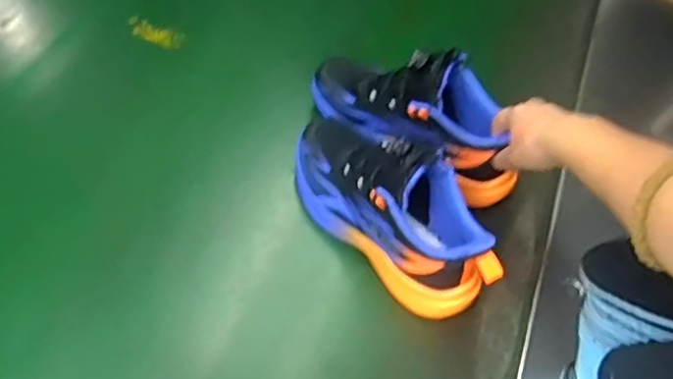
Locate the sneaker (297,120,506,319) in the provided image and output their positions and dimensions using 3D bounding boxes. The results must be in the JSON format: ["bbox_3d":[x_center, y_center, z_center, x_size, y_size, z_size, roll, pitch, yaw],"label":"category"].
[{"bbox_3d":[0.044,0.004,0.577,0.089,0.124,0.254,-25,60,-22],"label":"sneaker"}]

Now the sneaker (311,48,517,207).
[{"bbox_3d":[0.087,-0.088,0.639,0.241,0.121,0.084,36,61,22],"label":"sneaker"}]

